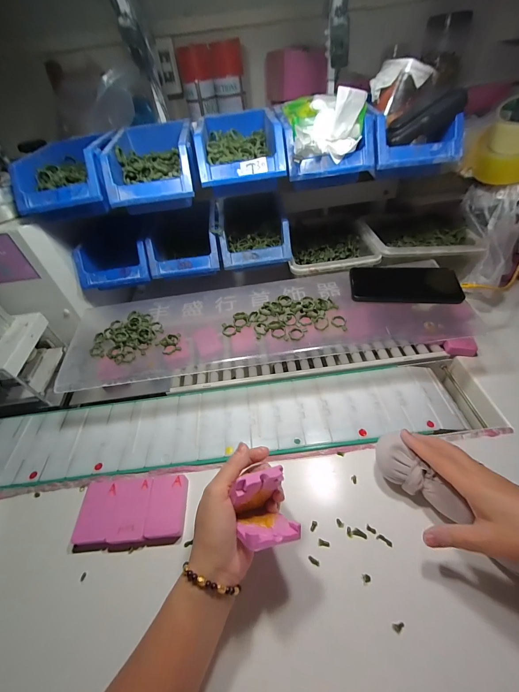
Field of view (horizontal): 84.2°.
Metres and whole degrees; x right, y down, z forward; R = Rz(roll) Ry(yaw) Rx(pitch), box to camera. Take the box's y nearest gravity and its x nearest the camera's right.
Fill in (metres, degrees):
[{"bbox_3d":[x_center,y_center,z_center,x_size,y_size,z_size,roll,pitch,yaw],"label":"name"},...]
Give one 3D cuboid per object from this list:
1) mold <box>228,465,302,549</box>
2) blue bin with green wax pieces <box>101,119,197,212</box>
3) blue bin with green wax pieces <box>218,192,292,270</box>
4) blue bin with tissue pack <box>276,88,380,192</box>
[{"bbox_3d":[0.006,0.165,0.285,0.056,0.057,0.061,-17,47,-9],"label":"mold"},{"bbox_3d":[-0.168,-0.289,0.466,0.125,0.079,0.183,-9,46,-2],"label":"blue bin with green wax pieces"},{"bbox_3d":[-0.013,-0.224,0.543,0.125,0.061,0.176,-8,46,0],"label":"blue bin with green wax pieces"},{"bbox_3d":[0.095,-0.327,0.441,0.126,0.096,0.167,-8,46,-1],"label":"blue bin with tissue pack"}]

